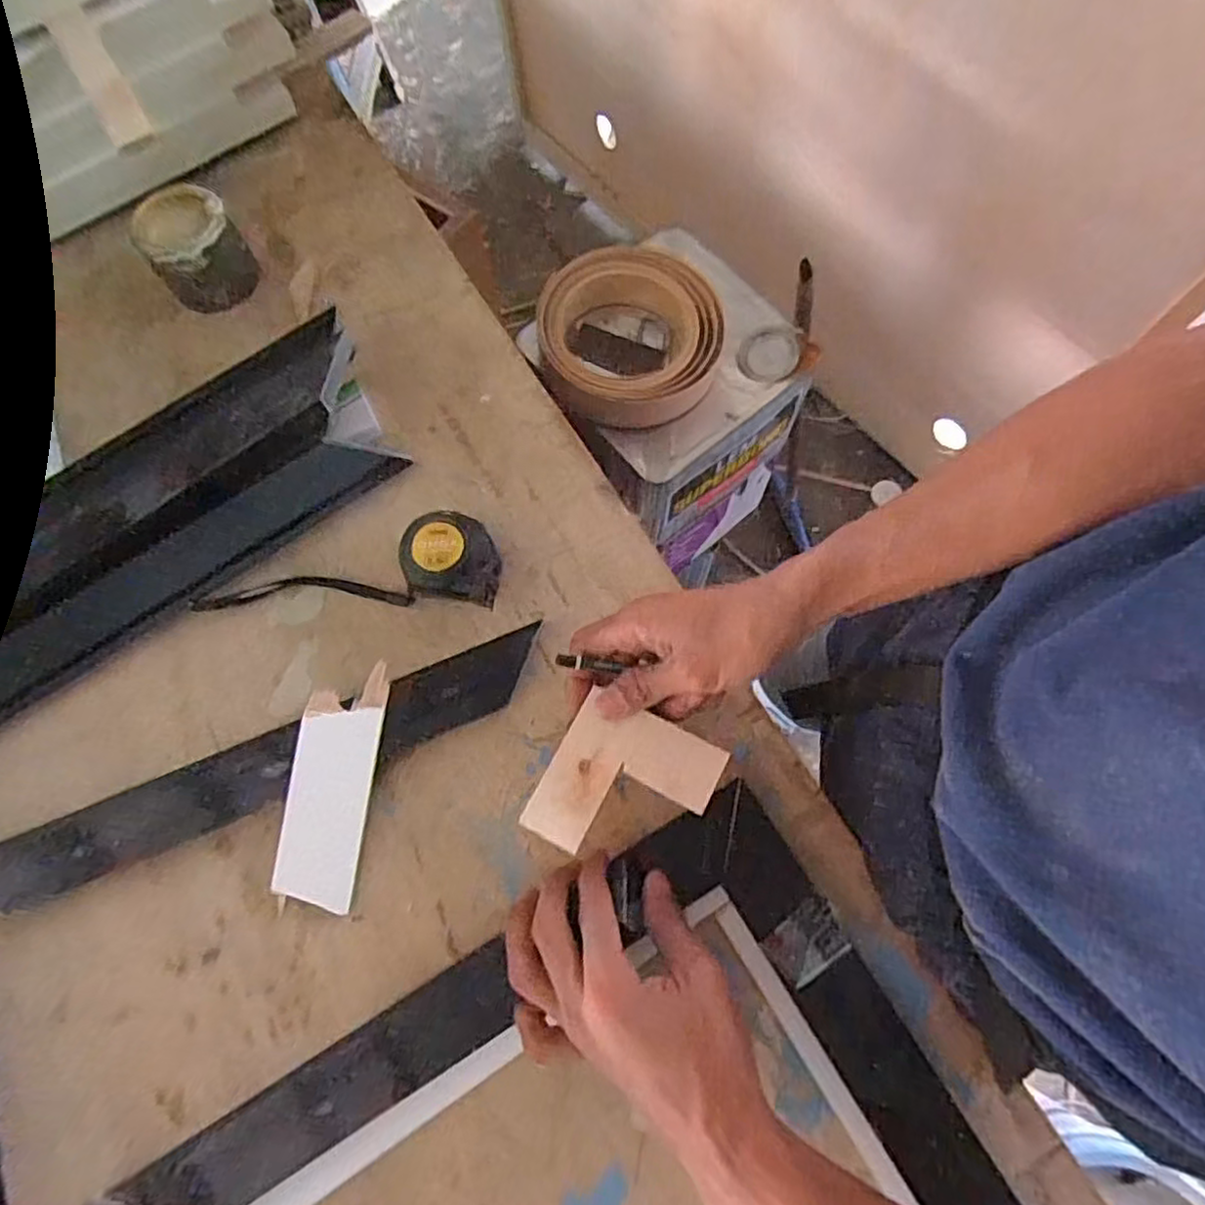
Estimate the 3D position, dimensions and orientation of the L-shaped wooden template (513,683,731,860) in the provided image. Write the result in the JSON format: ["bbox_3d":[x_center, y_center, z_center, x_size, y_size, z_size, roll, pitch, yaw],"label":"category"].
[{"bbox_3d":[0.013,0.106,0.402,0.089,0.004,0.089,26,74,10],"label":"L-shaped wooden template"}]

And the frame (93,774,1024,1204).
[{"bbox_3d":[0.024,0.386,0.348,0.420,0.034,0.479,-31,73,-9],"label":"frame"}]

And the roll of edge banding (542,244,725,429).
[{"bbox_3d":[0.028,-0.268,0.699,0.173,0.054,0.183,-1,73,2],"label":"roll of edge banding"}]

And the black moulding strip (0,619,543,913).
[{"bbox_3d":[-0.219,0.110,0.453,0.380,0.019,0.043,-23,73,-5],"label":"black moulding strip"}]

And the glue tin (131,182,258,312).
[{"bbox_3d":[-0.325,-0.282,0.561,0.070,0.062,0.067,-1,73,2],"label":"glue tin"}]

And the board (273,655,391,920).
[{"bbox_3d":[-0.171,0.115,0.442,0.048,0.008,0.145,9,80,-14],"label":"board"}]

